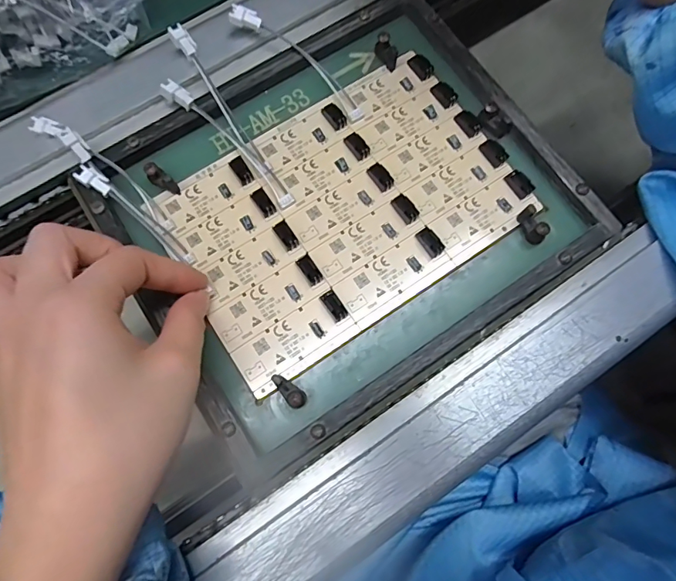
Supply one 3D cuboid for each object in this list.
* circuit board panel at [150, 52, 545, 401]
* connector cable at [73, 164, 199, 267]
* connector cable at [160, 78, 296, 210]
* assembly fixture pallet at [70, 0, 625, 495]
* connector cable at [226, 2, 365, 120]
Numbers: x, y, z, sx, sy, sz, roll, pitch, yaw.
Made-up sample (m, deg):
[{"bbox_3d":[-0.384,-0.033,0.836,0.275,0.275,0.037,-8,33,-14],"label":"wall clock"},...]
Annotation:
[{"bbox_3d":[0.005,-0.048,0.256,0.191,0.008,0.127,-33,79,-9],"label":"circuit board panel"},{"bbox_3d":[-0.110,-0.040,0.247,0.077,0.008,0.010,41,78,-5],"label":"connector cable"},{"bbox_3d":[-0.062,-0.084,0.255,0.096,0.019,0.012,42,79,9],"label":"connector cable"},{"bbox_3d":[0.004,-0.046,0.252,0.235,0.014,0.194,-33,79,-9],"label":"assembly fixture pallet"},{"bbox_3d":[-0.023,-0.137,0.271,0.096,0.010,0.021,36,78,-6],"label":"connector cable"}]

